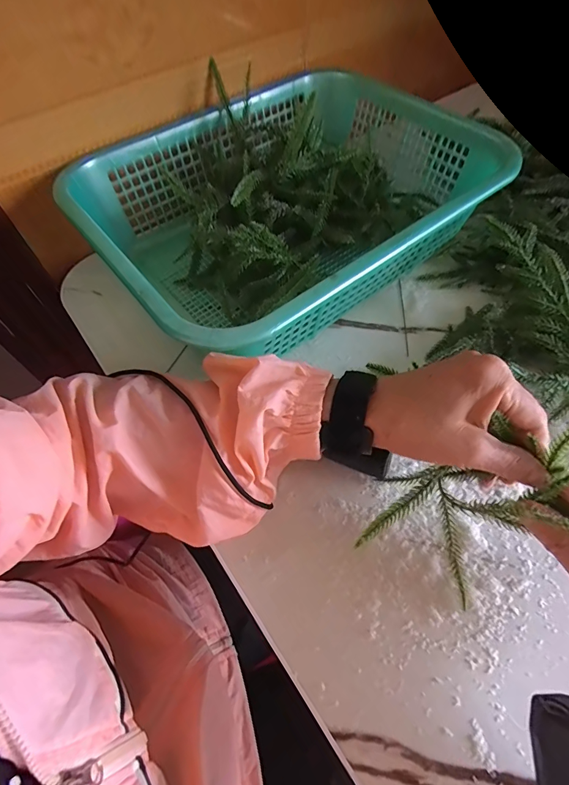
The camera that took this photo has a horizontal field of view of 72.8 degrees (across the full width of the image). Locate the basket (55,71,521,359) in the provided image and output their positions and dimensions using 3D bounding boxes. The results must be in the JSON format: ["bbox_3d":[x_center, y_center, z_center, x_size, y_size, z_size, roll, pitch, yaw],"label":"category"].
[{"bbox_3d":[0.004,-0.191,0.407,0.377,0.109,0.294,-35,64,-18],"label":"basket"}]

